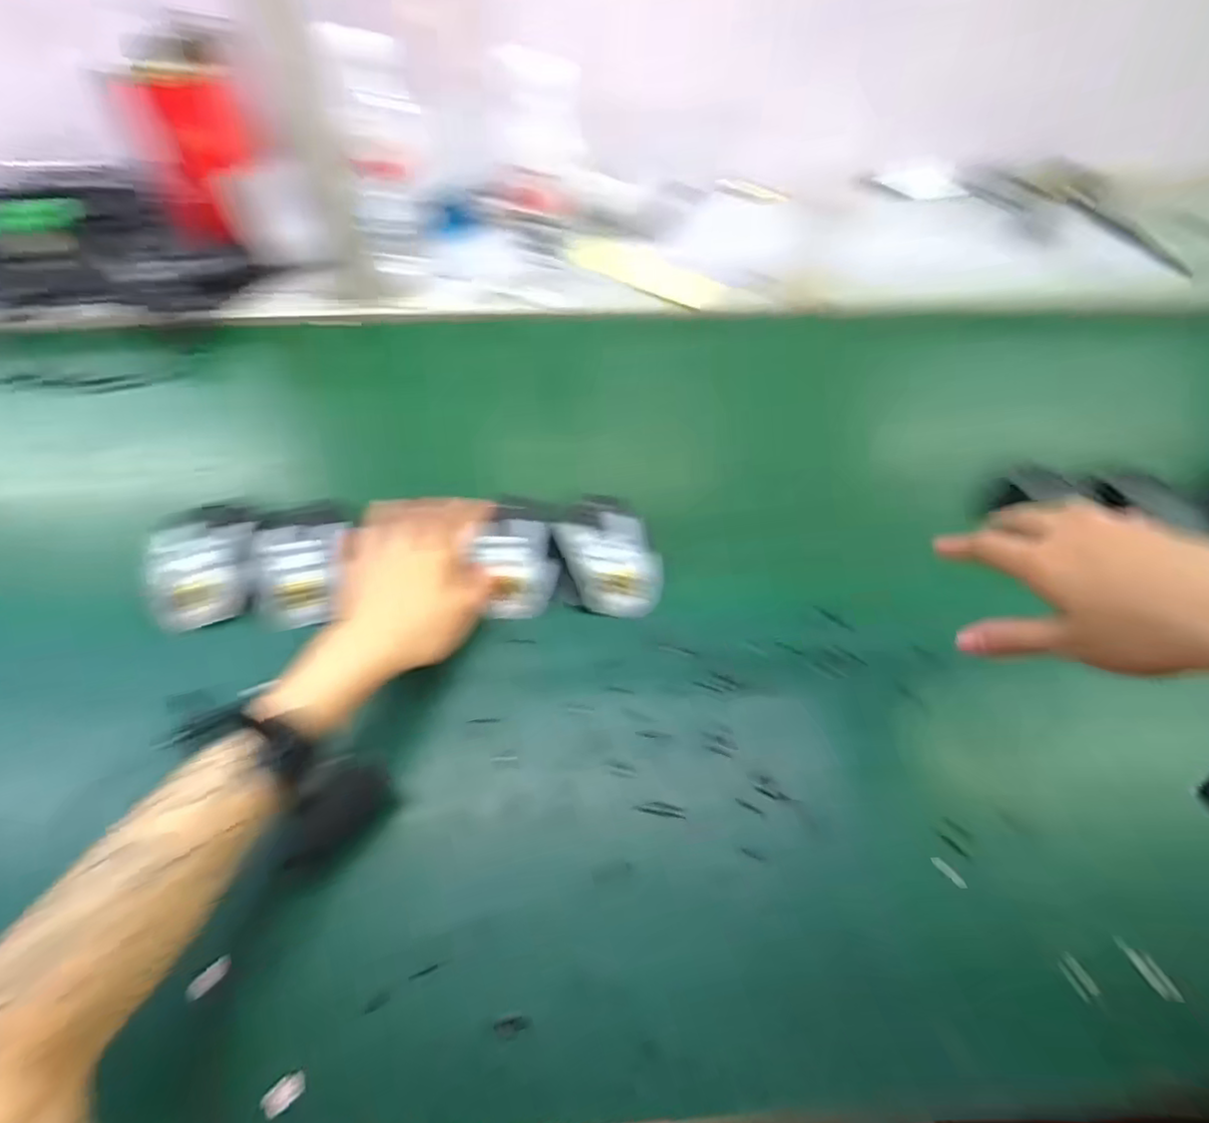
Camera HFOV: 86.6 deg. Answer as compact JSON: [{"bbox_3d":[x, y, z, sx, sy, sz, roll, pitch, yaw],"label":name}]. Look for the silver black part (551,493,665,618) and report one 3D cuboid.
[{"bbox_3d":[0.004,-0.006,0.511,0.082,0.033,0.101,-8,56,-8],"label":"silver black part"}]

